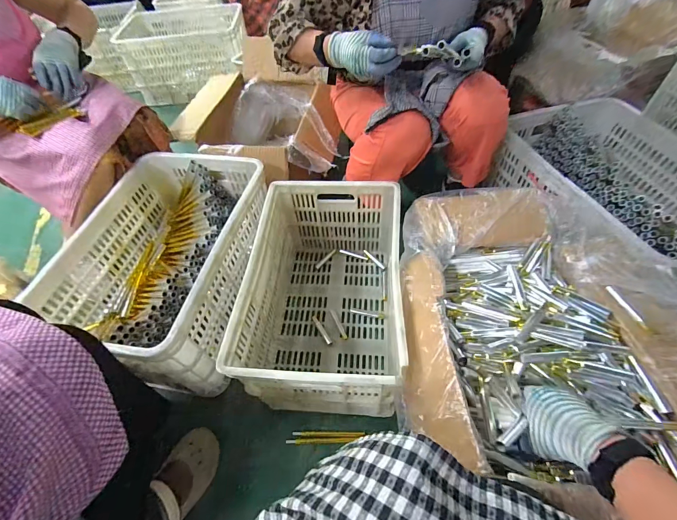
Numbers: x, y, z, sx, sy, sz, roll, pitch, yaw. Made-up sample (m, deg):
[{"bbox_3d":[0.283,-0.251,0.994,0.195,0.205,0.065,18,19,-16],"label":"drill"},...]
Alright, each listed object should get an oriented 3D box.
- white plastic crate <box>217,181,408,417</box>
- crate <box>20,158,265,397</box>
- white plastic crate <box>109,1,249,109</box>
[{"bbox_3d":[-0.023,0.073,0.774,0.314,0.256,0.482,1,55,6],"label":"white plastic crate"},{"bbox_3d":[-0.389,-0.001,0.796,0.336,0.221,0.540,8,56,11],"label":"crate"},{"bbox_3d":[-0.701,-0.943,1.529,0.564,0.273,0.307,-4,55,2],"label":"white plastic crate"}]

